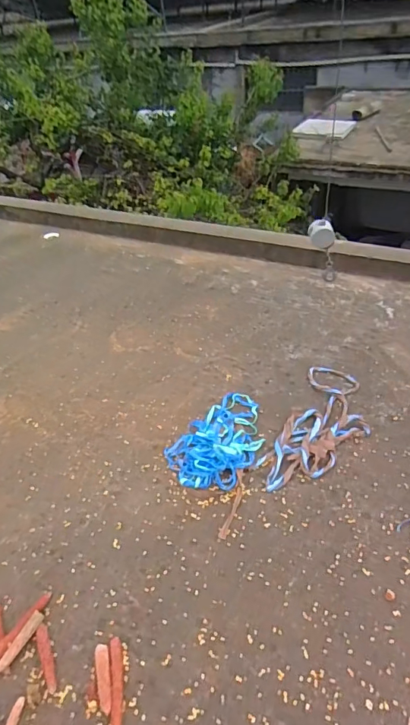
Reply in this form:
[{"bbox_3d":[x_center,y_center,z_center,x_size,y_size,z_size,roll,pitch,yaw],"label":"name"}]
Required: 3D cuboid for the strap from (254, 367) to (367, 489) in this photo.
[{"bbox_3d":[0.474,0.245,1.792,0.307,0.034,0.699,16,43,25],"label":"strap"}]

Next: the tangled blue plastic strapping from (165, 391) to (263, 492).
[{"bbox_3d":[0.075,0.282,1.779,0.316,0.071,0.515,22,46,30],"label":"tangled blue plastic strapping"}]

